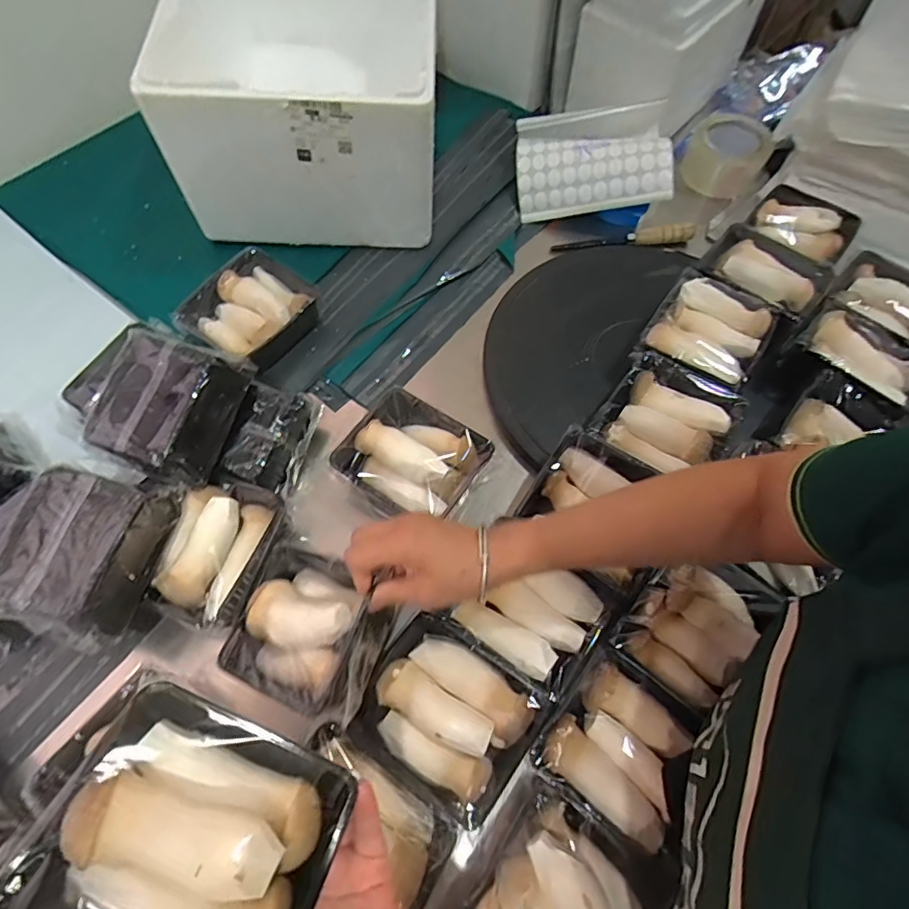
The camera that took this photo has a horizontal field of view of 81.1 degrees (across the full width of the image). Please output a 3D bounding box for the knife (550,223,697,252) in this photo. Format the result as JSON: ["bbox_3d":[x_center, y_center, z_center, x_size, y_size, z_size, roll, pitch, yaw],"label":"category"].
[{"bbox_3d":[0.241,-0.314,0.756,0.196,0.026,0.024,-6,63,-4],"label":"knife"}]

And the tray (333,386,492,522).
[{"bbox_3d":[-0.046,0.003,0.567,0.141,0.043,0.122,31,67,14],"label":"tray"}]

